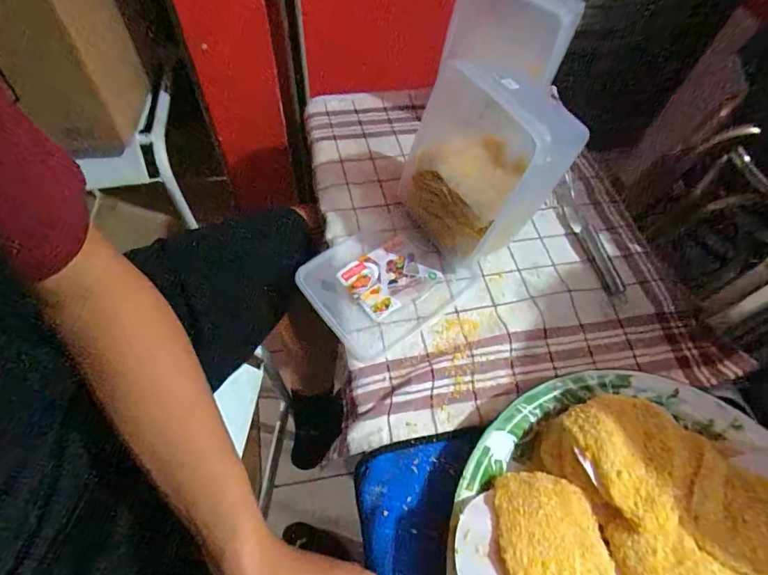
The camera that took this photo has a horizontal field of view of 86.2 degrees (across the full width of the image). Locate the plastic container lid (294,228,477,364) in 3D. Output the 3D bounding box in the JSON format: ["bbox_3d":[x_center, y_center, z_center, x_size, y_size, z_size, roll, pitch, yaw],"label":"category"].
[{"bbox_3d":[-0.004,-0.010,0.523,0.175,0.010,0.156,-35,67,-22],"label":"plastic container lid"}]

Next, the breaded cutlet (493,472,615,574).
[{"bbox_3d":[0.130,0.222,0.321,0.085,0.032,0.140,12,59,3],"label":"breaded cutlet"}]

